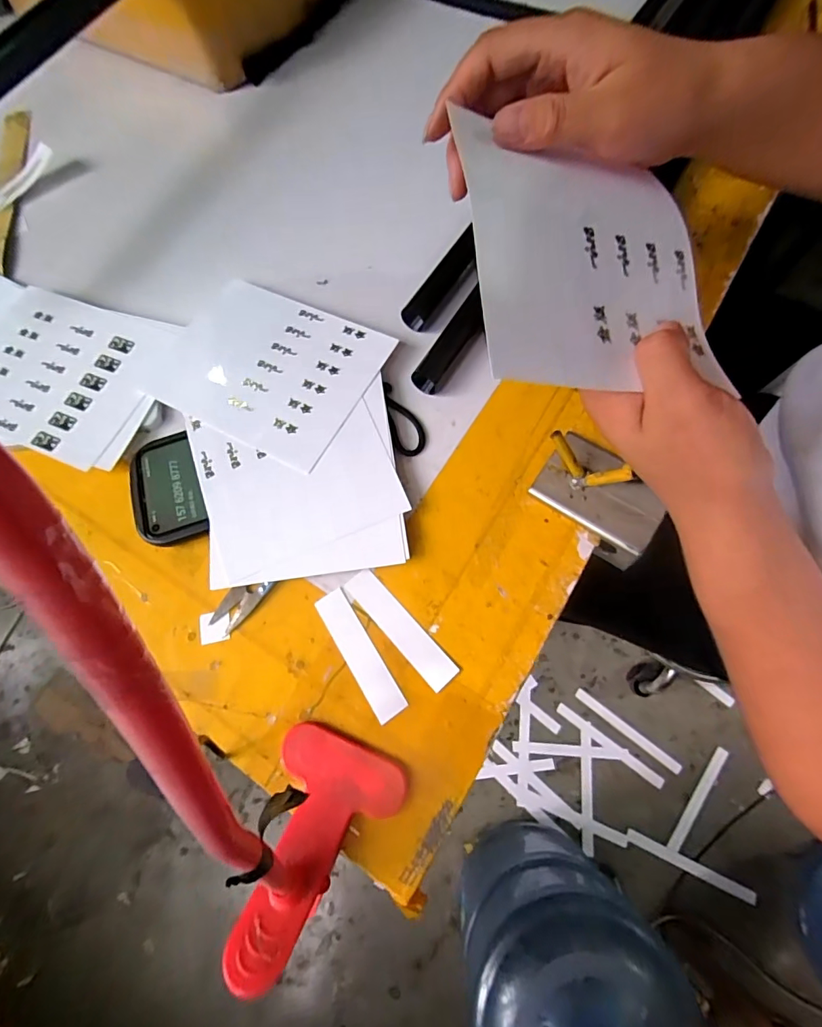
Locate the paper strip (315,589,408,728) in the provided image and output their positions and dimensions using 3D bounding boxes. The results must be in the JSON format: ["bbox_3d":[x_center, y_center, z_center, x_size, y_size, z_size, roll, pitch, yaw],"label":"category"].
[{"bbox_3d":[-0.032,0.086,0.285,0.019,0.004,0.083,-32,72,-7],"label":"paper strip"}]

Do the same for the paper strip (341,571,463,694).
[{"bbox_3d":[-0.007,0.071,0.287,0.020,0.004,0.087,-42,74,-10],"label":"paper strip"}]

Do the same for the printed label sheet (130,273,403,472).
[{"bbox_3d":[-0.112,-0.114,0.350,0.160,0.005,0.124,26,75,12],"label":"printed label sheet"}]

